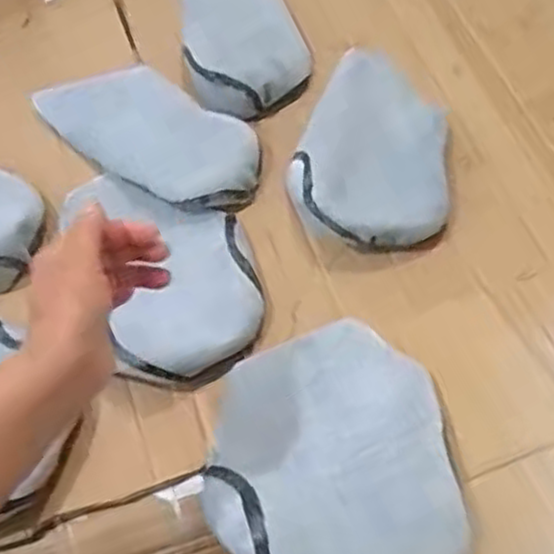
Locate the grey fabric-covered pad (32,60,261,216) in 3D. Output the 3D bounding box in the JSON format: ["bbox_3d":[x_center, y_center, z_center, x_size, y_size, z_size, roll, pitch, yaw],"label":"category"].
[{"bbox_3d":[-0.148,-0.173,0.900,0.296,0.054,0.141,34,68,20],"label":"grey fabric-covered pad"}]

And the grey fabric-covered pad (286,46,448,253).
[{"bbox_3d":[0.104,-0.150,0.859,0.171,0.037,0.259,2,61,5],"label":"grey fabric-covered pad"}]

